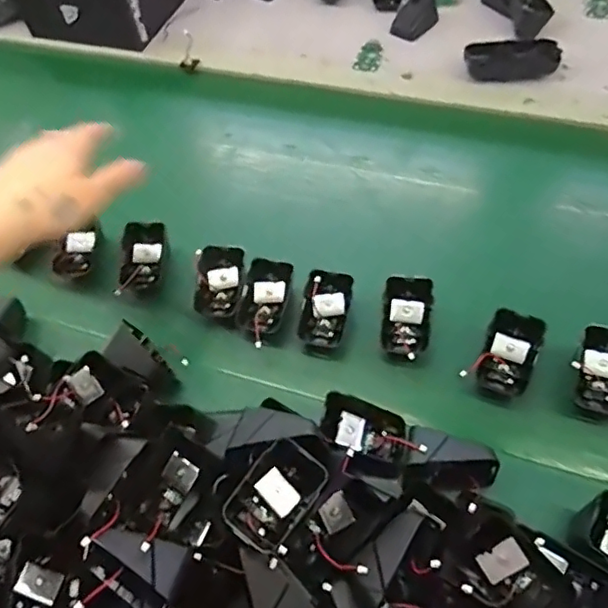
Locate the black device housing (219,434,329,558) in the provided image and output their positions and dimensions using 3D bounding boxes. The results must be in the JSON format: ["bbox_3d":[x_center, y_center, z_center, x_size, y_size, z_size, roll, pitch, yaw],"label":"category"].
[{"bbox_3d":[-0.019,0.125,0.369,0.044,0.018,0.066,38,68,8],"label":"black device housing"}]

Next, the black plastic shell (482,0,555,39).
[{"bbox_3d":[0.285,-0.402,0.750,0.046,0.035,0.128,-17,59,-6],"label":"black plastic shell"}]

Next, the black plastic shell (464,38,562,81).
[{"bbox_3d":[0.250,-0.297,0.677,0.105,0.031,0.042,1,59,5],"label":"black plastic shell"}]

